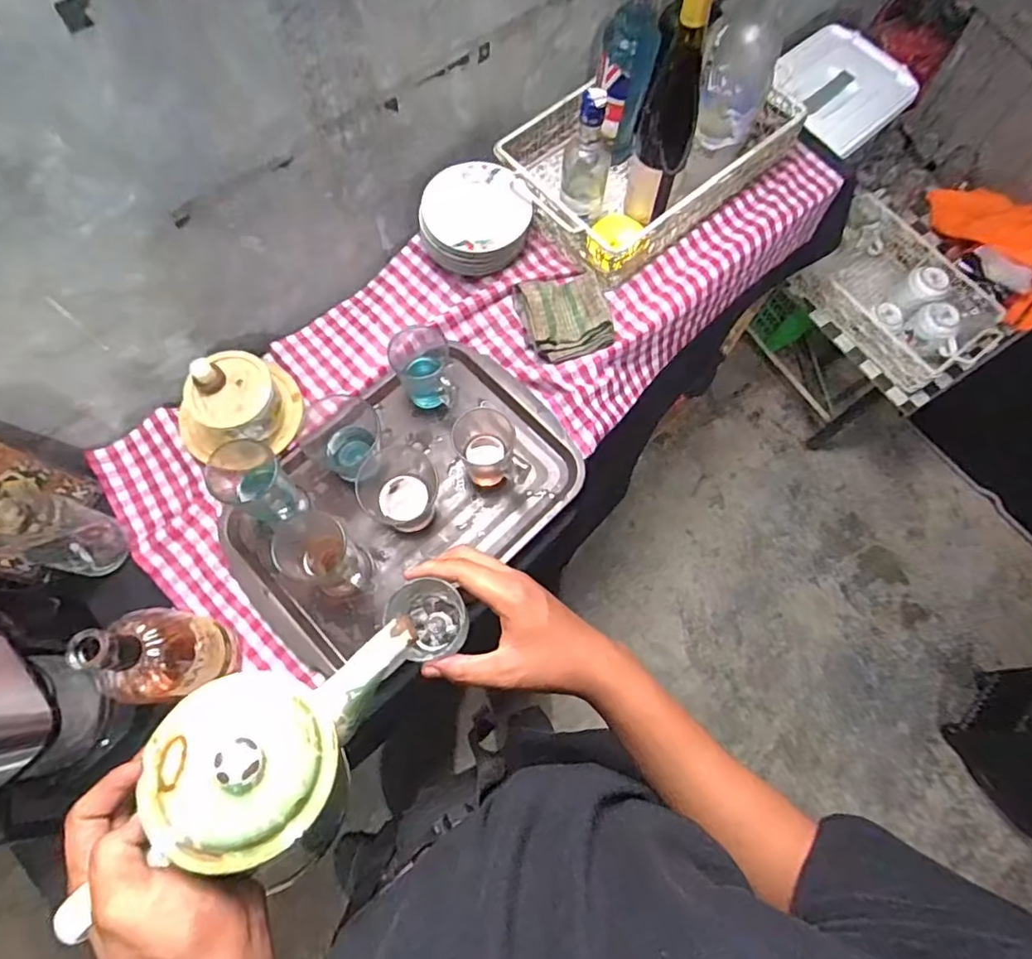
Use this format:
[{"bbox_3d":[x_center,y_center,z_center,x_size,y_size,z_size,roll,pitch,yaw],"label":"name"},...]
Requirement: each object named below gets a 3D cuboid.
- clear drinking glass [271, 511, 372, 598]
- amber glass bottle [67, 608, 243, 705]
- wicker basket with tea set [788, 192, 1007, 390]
[{"bbox_3d":[-0.227,0.093,0.681,0.075,0.111,0.083,-36,76,-13],"label":"clear drinking glass"},{"bbox_3d":[-0.357,0.179,0.587,0.068,0.211,0.089,-5,71,-4],"label":"amber glass bottle"},{"bbox_3d":[0.816,-0.398,1.180,0.259,0.145,0.375,-37,76,-13],"label":"wicker basket with tea set"}]

